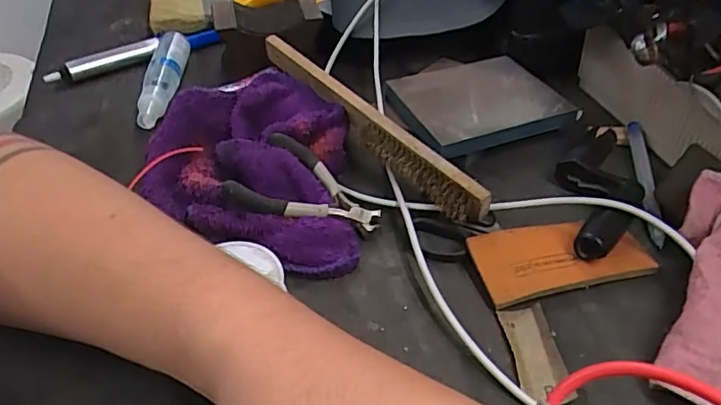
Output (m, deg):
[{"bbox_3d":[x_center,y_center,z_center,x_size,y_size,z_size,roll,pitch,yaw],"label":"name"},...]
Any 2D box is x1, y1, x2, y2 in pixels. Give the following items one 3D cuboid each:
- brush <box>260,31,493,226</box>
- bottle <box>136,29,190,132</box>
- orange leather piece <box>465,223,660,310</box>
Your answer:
[{"bbox_3d":[0.000,-0.056,0.395,0.022,0.051,0.224,-30,49,-28],"label":"brush"},{"bbox_3d":[-0.176,-0.110,0.485,0.031,0.029,0.129,-4,42,-3],"label":"bottle"},{"bbox_3d":[0.121,0.031,0.330,0.108,0.015,0.045,-11,43,-10],"label":"orange leather piece"}]

